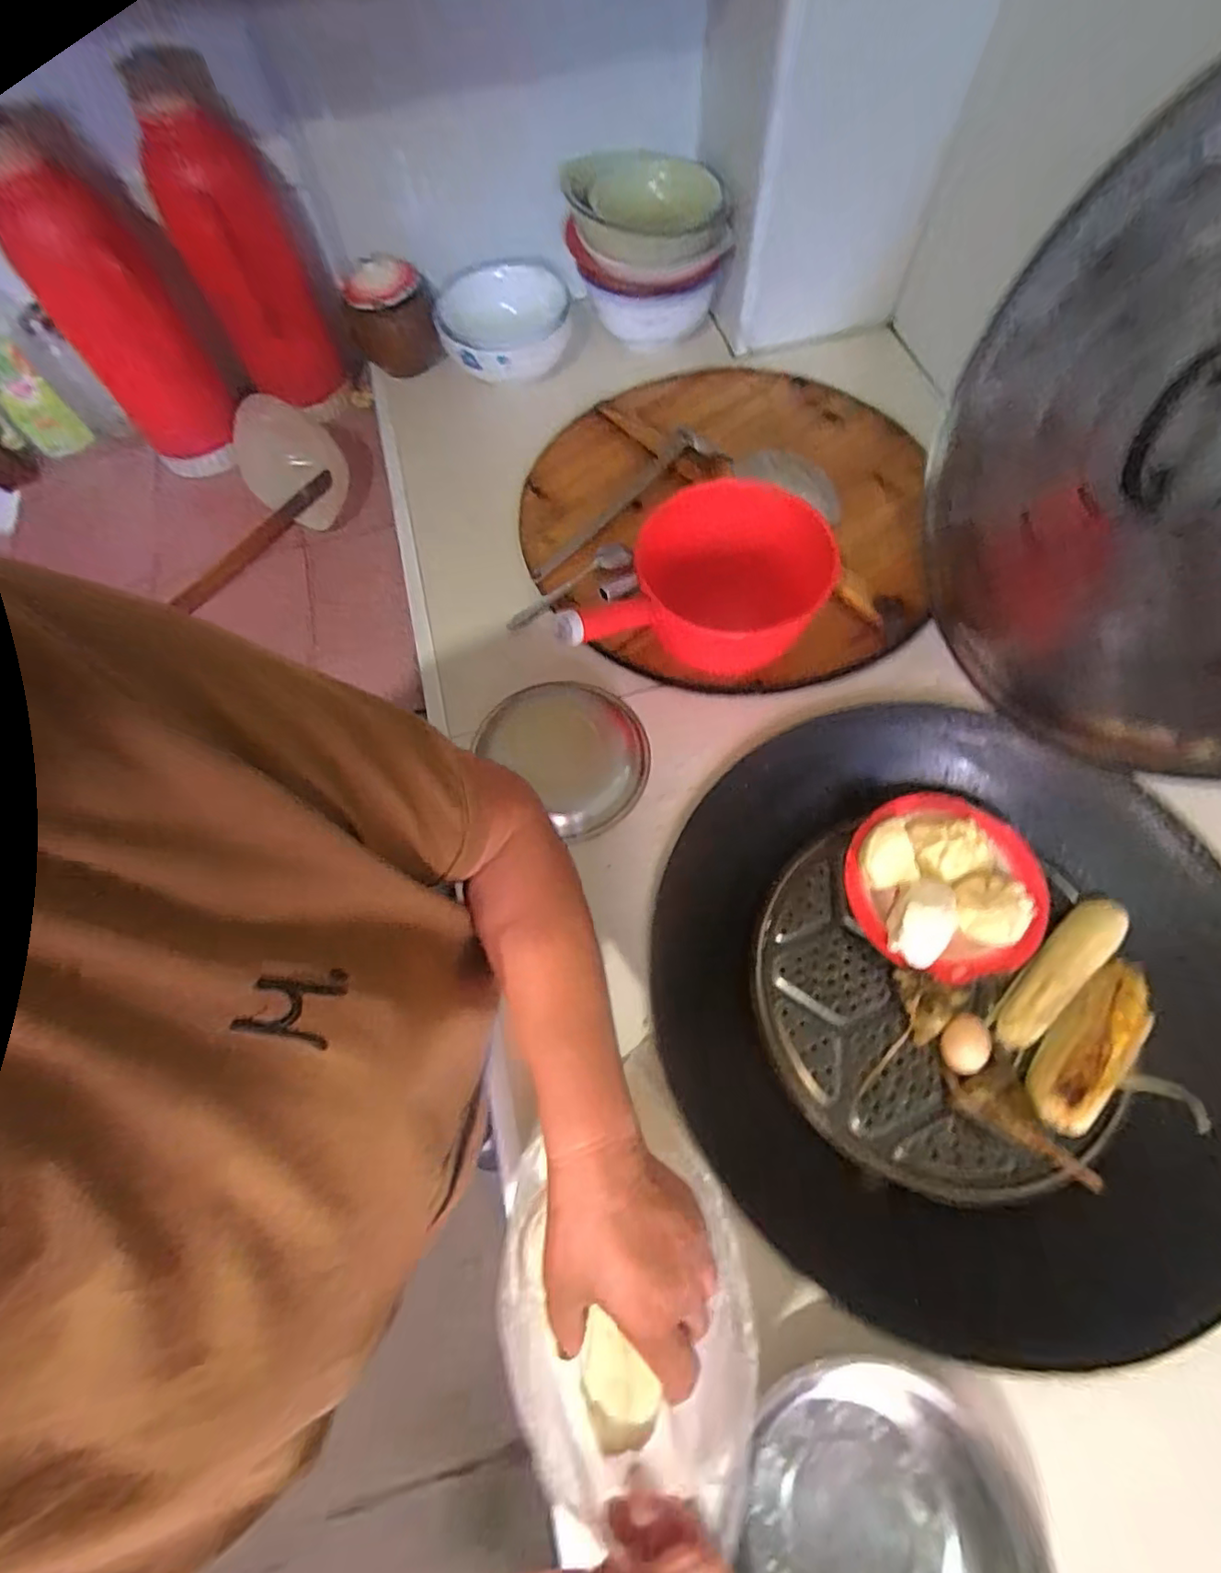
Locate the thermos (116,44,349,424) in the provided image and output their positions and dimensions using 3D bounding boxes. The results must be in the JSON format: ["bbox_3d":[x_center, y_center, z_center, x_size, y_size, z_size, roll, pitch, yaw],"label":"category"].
[{"bbox_3d":[-0.471,-0.681,0.801,0.129,0.359,0.132,-36,70,-13],"label":"thermos"}]

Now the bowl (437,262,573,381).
[{"bbox_3d":[-0.151,-0.664,0.874,0.180,0.067,0.190,-1,67,2],"label":"bowl"}]

